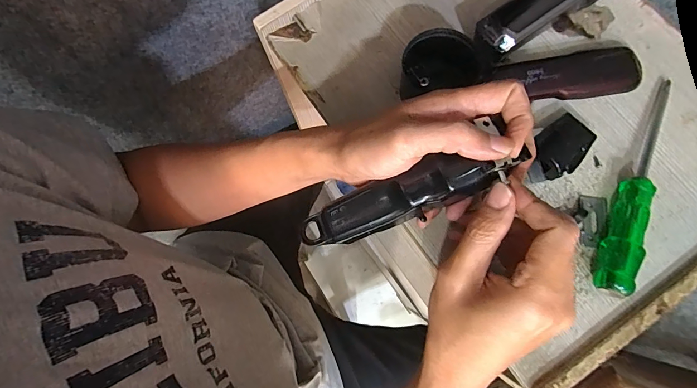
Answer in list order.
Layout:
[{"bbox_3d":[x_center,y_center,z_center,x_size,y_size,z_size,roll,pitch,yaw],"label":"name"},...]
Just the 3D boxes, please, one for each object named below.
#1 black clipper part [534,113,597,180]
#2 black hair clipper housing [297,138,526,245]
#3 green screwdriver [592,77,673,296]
[{"bbox_3d":[0.174,-0.039,0.301,0.037,0.012,0.051,41,80,10],"label":"black clipper part"},{"bbox_3d":[0.038,0.005,0.277,0.158,0.034,0.036,-22,75,20],"label":"black hair clipper housing"},{"bbox_3d":[0.228,-0.009,0.287,0.022,0.019,0.183,24,78,7],"label":"green screwdriver"}]

